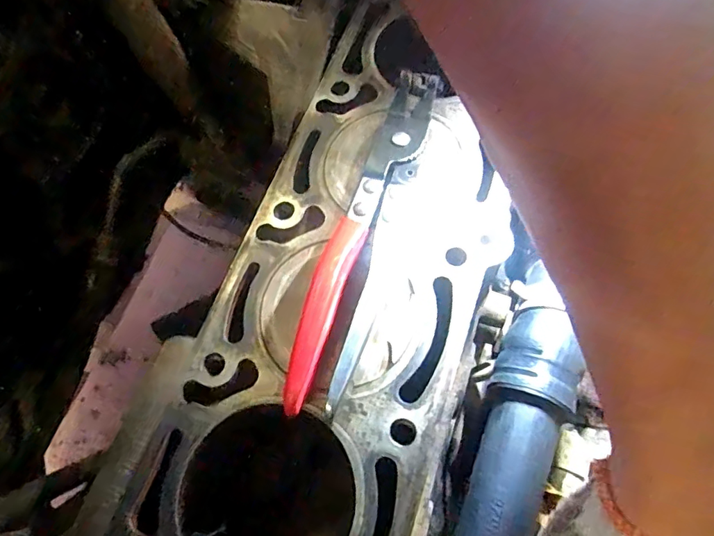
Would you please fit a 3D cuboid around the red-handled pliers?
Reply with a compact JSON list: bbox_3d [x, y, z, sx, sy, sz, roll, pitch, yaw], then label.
[{"bbox_3d":[0.006,-0.026,0.272,0.038,0.018,0.209,15,68,7],"label":"red-handled pliers"}]

